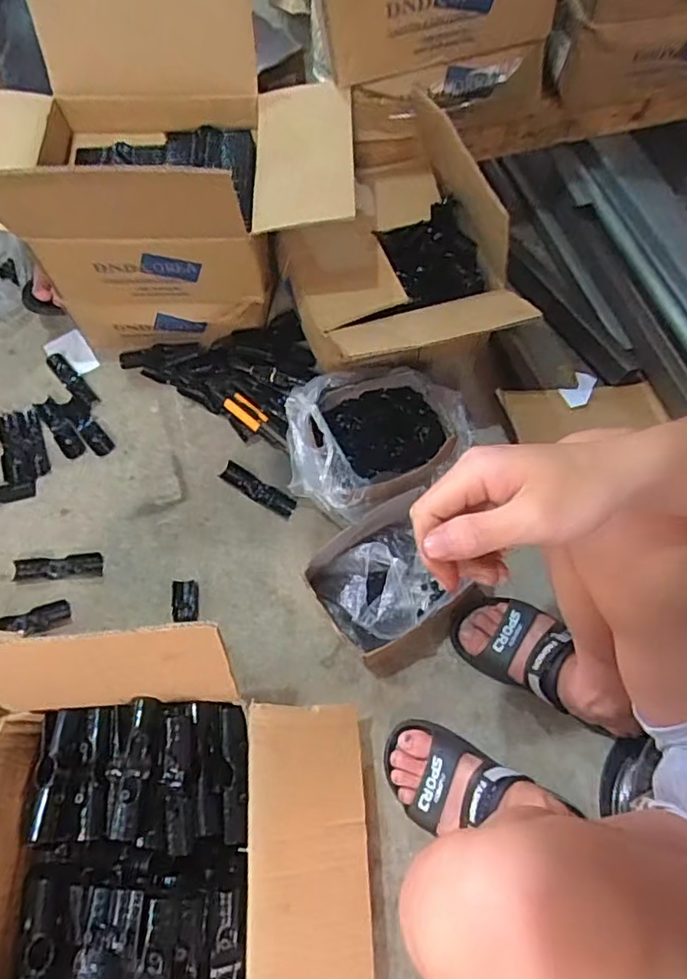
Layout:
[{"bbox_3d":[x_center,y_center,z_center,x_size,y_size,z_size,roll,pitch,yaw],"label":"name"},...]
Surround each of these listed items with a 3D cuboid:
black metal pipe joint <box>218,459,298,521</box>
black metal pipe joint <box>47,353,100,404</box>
[{"bbox_3d":[-0.129,0.000,0.897,0.127,0.010,0.032,31,71,14],"label":"black metal pipe joint"},{"bbox_3d":[-0.460,-0.188,0.996,0.029,0.014,0.127,-40,71,-14],"label":"black metal pipe joint"}]

